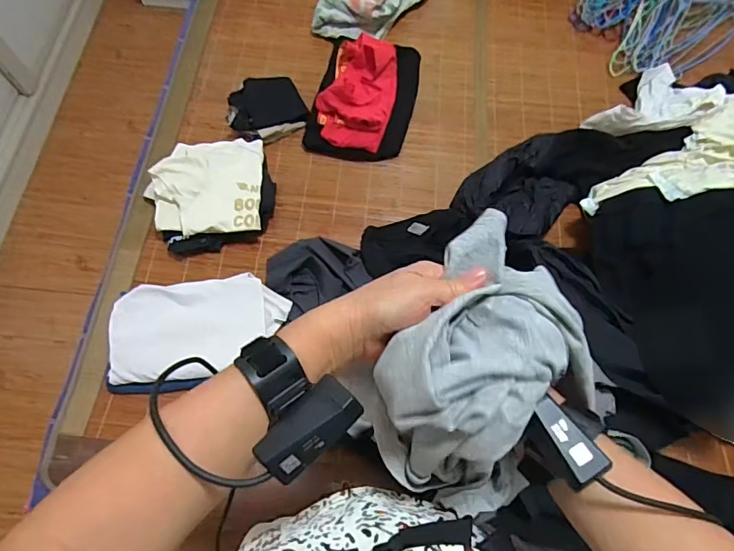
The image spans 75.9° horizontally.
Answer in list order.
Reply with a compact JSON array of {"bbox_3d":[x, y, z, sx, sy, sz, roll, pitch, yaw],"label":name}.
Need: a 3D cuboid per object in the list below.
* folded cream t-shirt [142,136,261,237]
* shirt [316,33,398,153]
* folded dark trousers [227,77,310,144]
[{"bbox_3d":[-0.330,-0.187,0.956,0.227,0.039,0.225,-5,69,-5],"label":"folded cream t-shirt"},{"bbox_3d":[-0.020,-0.401,1.047,0.159,0.109,0.247,13,68,3],"label":"shirt"},{"bbox_3d":[-0.225,-0.373,1.064,0.176,0.051,0.150,-28,72,-13],"label":"folded dark trousers"}]

